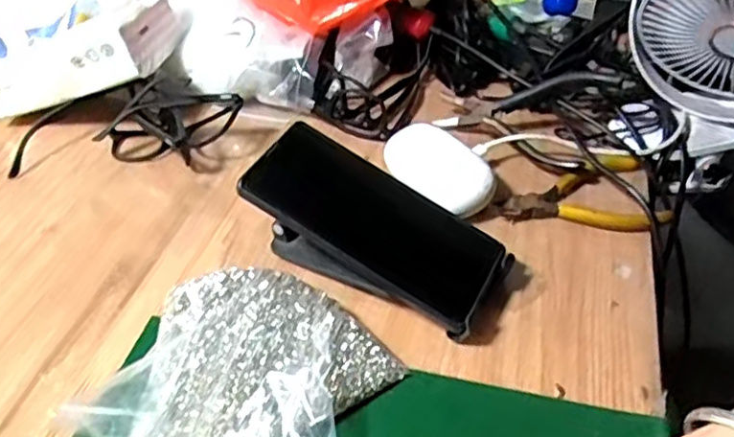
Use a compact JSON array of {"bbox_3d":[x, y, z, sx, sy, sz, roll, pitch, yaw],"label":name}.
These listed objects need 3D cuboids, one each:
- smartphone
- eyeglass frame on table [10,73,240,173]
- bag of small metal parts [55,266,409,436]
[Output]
[{"bbox_3d":[0.004,0.001,0.421,0.160,0.015,0.075,32,50,7],"label":"smartphone"},{"bbox_3d":[-0.195,-0.077,0.542,0.183,0.049,0.085,3,43,7],"label":"eyeglass frame on table"},{"bbox_3d":[-0.063,0.098,0.357,0.151,0.037,0.160,21,48,24],"label":"bag of small metal parts"}]

